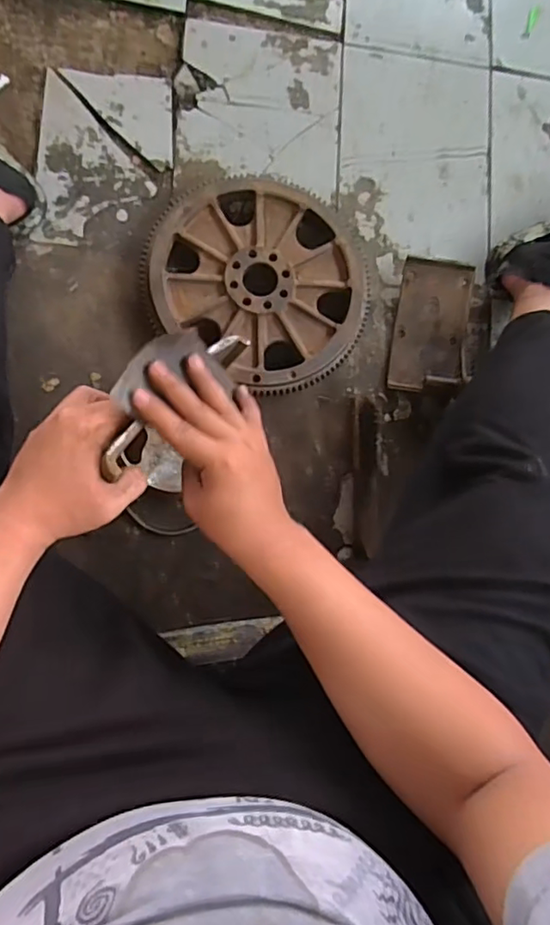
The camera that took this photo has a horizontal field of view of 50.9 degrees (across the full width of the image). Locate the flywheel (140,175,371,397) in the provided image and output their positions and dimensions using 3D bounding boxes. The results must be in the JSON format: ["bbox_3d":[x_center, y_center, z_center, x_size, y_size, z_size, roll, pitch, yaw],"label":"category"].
[{"bbox_3d":[-0.024,-0.260,0.839,0.324,0.057,0.297,29,80,-5],"label":"flywheel"}]

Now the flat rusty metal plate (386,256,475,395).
[{"bbox_3d":[0.238,-0.208,0.882,0.107,0.020,0.196,6,86,4],"label":"flat rusty metal plate"}]

